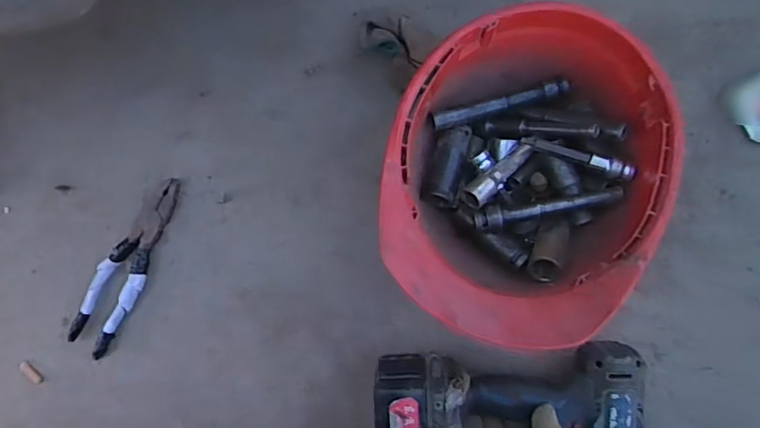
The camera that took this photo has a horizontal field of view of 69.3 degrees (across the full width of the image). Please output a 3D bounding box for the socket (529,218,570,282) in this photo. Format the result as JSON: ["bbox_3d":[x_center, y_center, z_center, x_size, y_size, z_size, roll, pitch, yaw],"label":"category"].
[{"bbox_3d":[0.149,0.028,0.475,0.027,0.031,0.065,24,54,4],"label":"socket"}]

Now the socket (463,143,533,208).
[{"bbox_3d":[0.105,-0.035,0.488,0.075,0.021,0.021,-40,87,-17],"label":"socket"}]

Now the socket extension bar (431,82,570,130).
[{"bbox_3d":[0.110,-0.100,0.499,0.127,0.016,0.015,-15,86,3],"label":"socket extension bar"}]

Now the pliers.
[{"bbox_3d":[-0.269,0.054,0.590,0.052,0.017,0.201,29,91,4],"label":"pliers"}]

